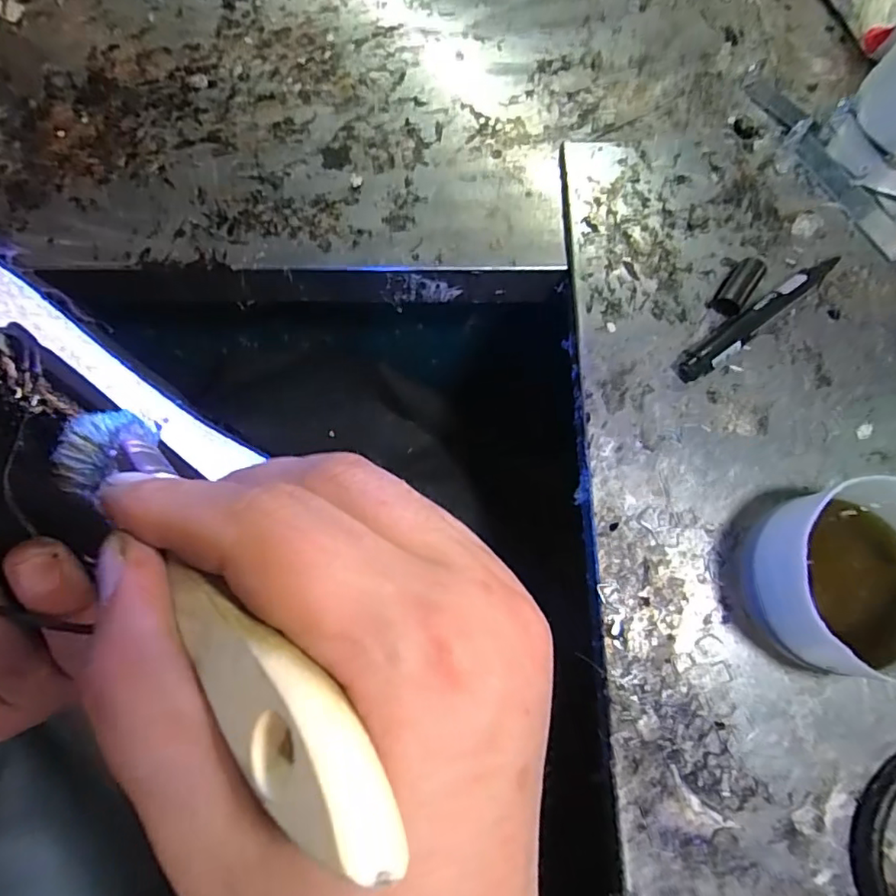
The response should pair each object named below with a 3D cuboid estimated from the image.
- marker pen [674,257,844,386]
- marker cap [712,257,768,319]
[{"bbox_3d":[0.190,-0.082,0.342,0.128,0.017,0.018,-37,77,-10],"label":"marker pen"},{"bbox_3d":[0.179,-0.099,0.350,0.017,0.016,0.038,35,76,10],"label":"marker cap"}]

